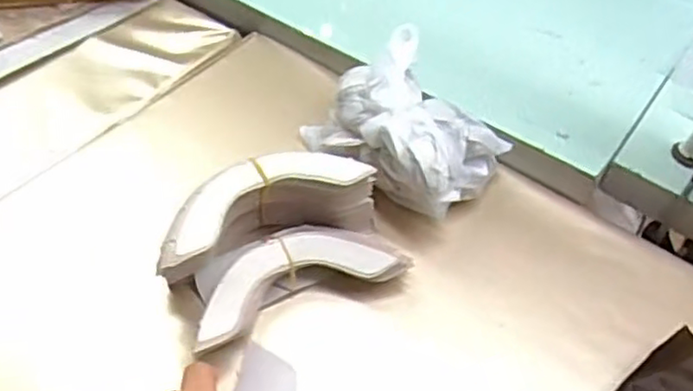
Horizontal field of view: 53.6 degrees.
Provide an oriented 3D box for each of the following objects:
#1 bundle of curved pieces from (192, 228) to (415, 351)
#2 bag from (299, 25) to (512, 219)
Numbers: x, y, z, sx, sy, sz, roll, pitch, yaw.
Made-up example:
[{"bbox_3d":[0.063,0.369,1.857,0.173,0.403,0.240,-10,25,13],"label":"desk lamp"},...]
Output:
[{"bbox_3d":[-0.040,0.060,0.504,0.168,0.043,0.070,-19,52,-24],"label":"bundle of curved pieces"},{"bbox_3d":[0.056,-0.058,0.592,0.123,0.091,0.154,-32,58,-32],"label":"bag"}]

